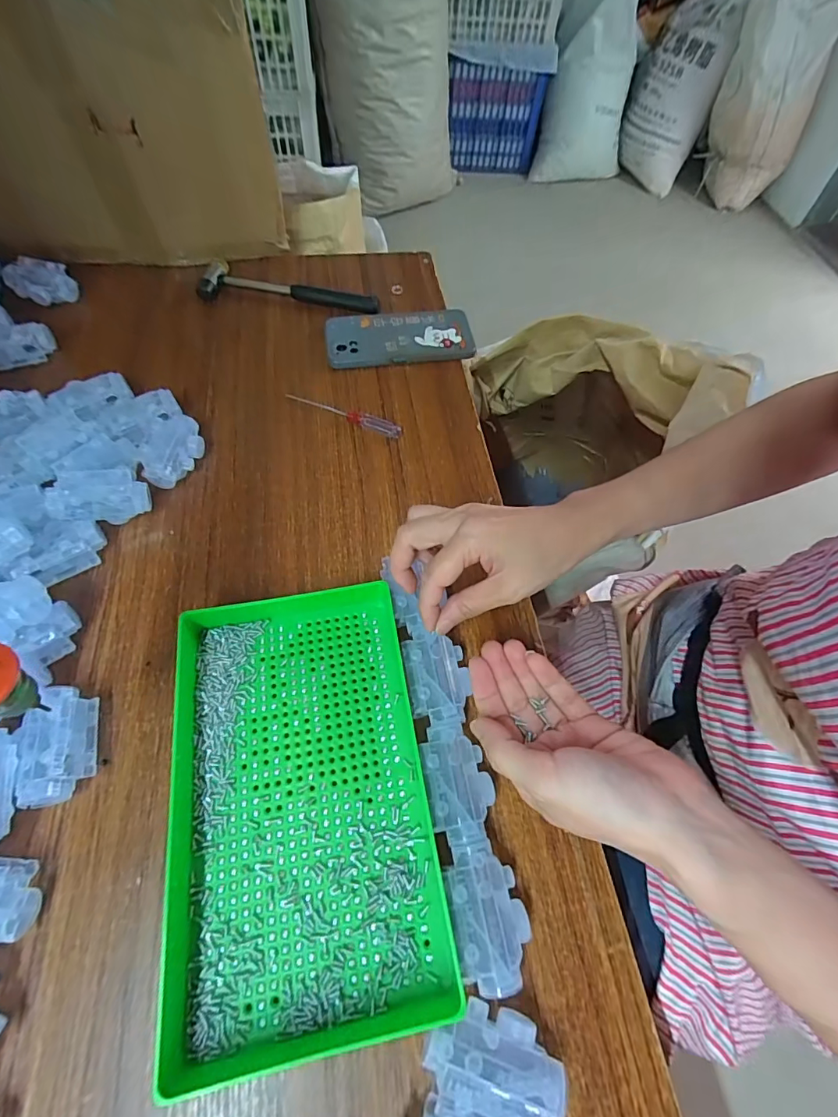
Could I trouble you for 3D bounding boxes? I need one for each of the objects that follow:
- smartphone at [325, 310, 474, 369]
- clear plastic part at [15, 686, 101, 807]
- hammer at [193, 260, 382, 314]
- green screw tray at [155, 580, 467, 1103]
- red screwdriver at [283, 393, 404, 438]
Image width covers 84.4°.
[{"bbox_3d":[-0.022,-0.251,0.522,0.160,0.014,0.077,-6,62,-6],"label":"smartphone"},{"bbox_3d":[-0.232,0.119,0.300,0.034,0.032,0.069,-11,62,-8],"label":"clear plastic part"},{"bbox_3d":[-0.152,-0.314,0.552,0.207,0.028,0.053,8,61,2],"label":"hammer"},{"bbox_3d":[-0.077,0.140,0.294,0.157,0.035,0.249,-9,62,-7],"label":"green screw tray"},{"bbox_3d":[-0.077,-0.149,0.466,0.127,0.014,0.012,24,63,10],"label":"red screwdriver"}]

